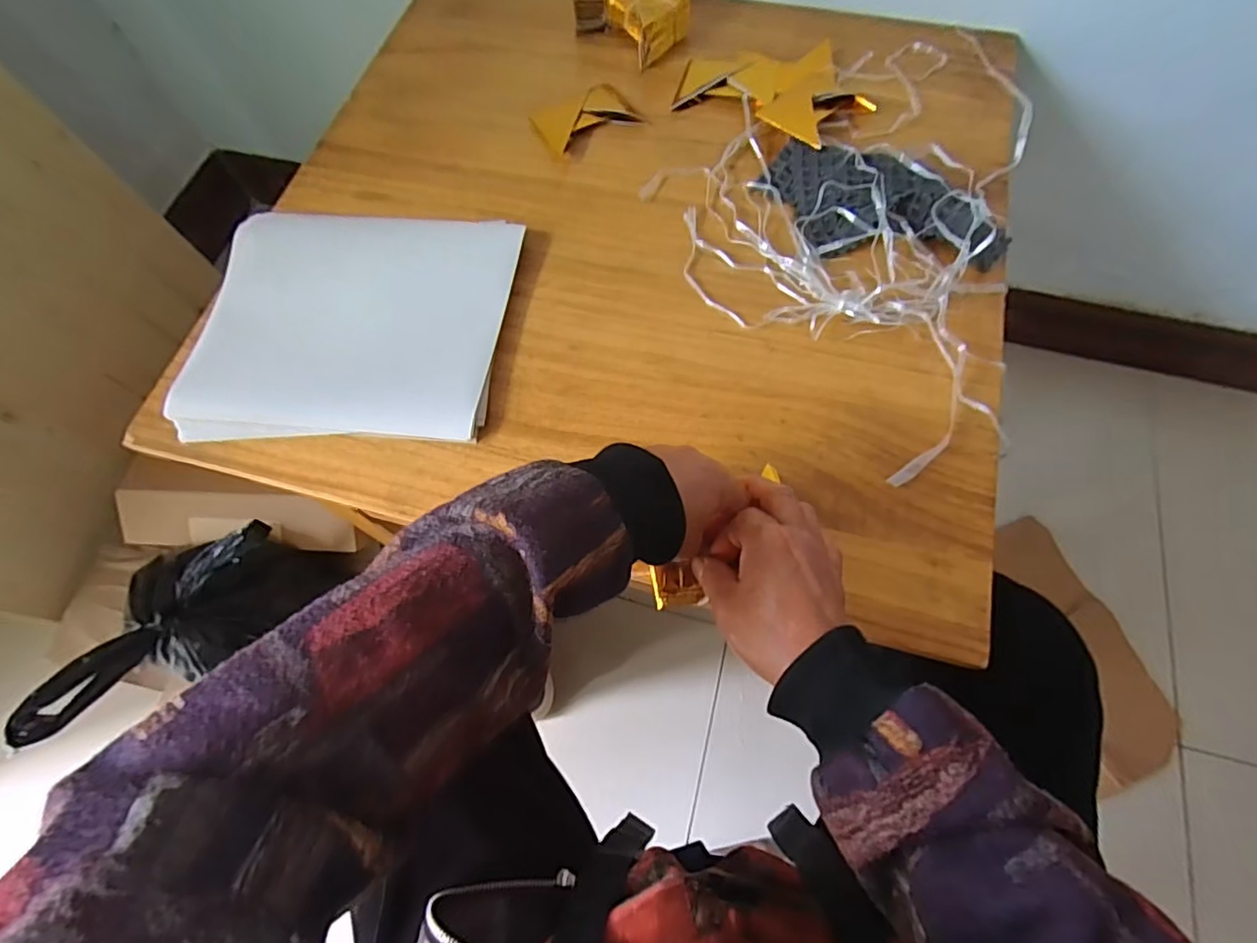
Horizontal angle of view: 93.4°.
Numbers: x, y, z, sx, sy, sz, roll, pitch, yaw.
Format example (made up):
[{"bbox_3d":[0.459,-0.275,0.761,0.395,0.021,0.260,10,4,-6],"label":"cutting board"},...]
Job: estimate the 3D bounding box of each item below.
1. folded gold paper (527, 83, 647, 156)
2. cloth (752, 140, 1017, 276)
[{"bbox_3d":[-0.044,-0.356,0.598,0.098,0.013,0.064,-31,70,-11],"label":"folded gold paper"},{"bbox_3d":[0.209,-0.229,0.517,0.121,0.034,0.201,-35,71,-12],"label":"cloth"}]

